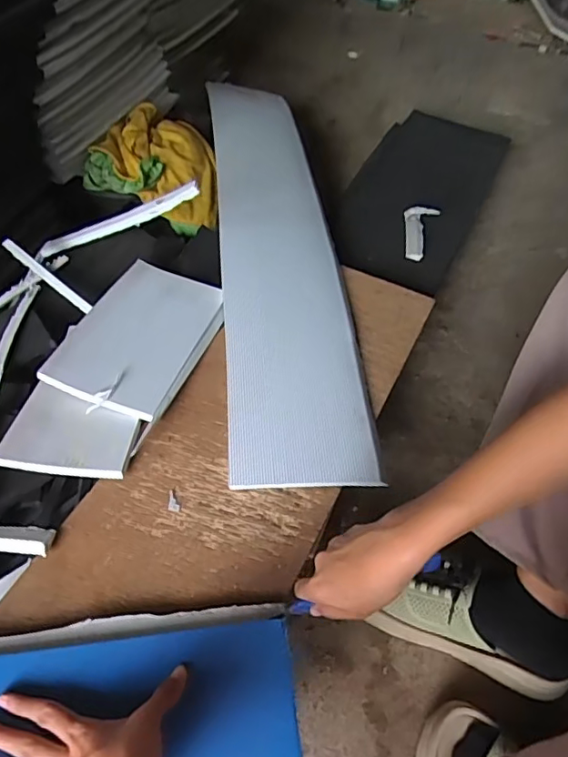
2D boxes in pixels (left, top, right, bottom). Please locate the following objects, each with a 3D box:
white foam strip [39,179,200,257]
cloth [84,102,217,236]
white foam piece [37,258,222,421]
[{"bbox_3d":[-0.211,-0.192,0.678,0.289,0.023,0.013,-7,44,33],"label":"white foam strip"},{"bbox_3d":[-0.185,-0.330,0.843,0.188,0.104,0.176,13,52,5],"label":"cloth"},{"bbox_3d":[-0.176,-0.055,0.664,0.133,0.024,0.214,25,55,-2],"label":"white foam piece"}]

